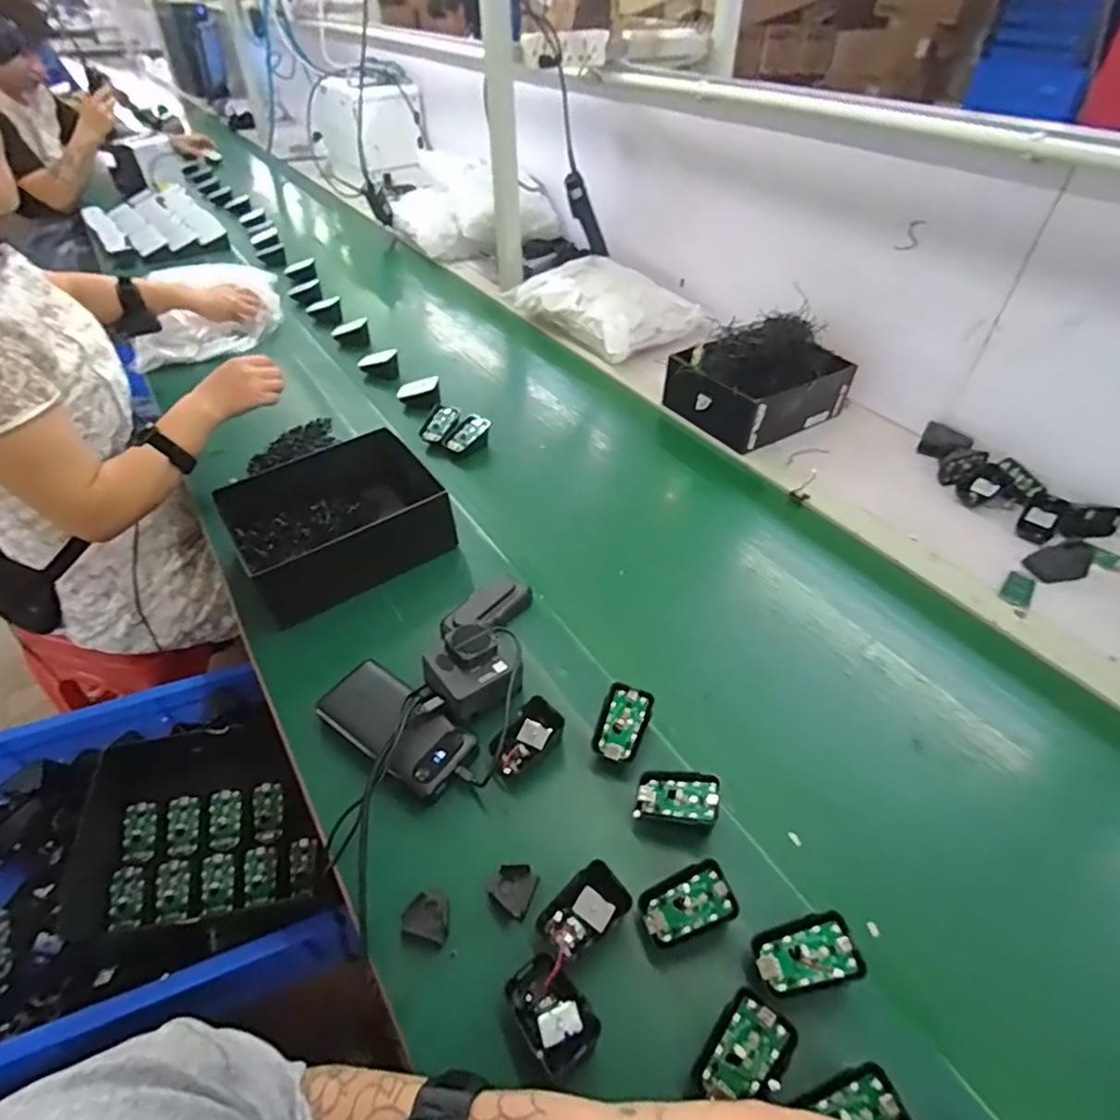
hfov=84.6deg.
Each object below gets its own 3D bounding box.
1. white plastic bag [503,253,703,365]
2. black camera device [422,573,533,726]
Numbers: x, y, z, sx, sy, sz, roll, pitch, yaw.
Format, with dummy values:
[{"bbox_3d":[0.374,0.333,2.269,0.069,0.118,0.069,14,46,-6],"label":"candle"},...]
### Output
[{"bbox_3d":[0.095,-0.517,1.224,0.250,0.089,0.335,-27,50,-26],"label":"white plastic bag"},{"bbox_3d":[-0.081,0.082,0.633,0.090,0.061,0.173,4,44,4],"label":"black camera device"}]

